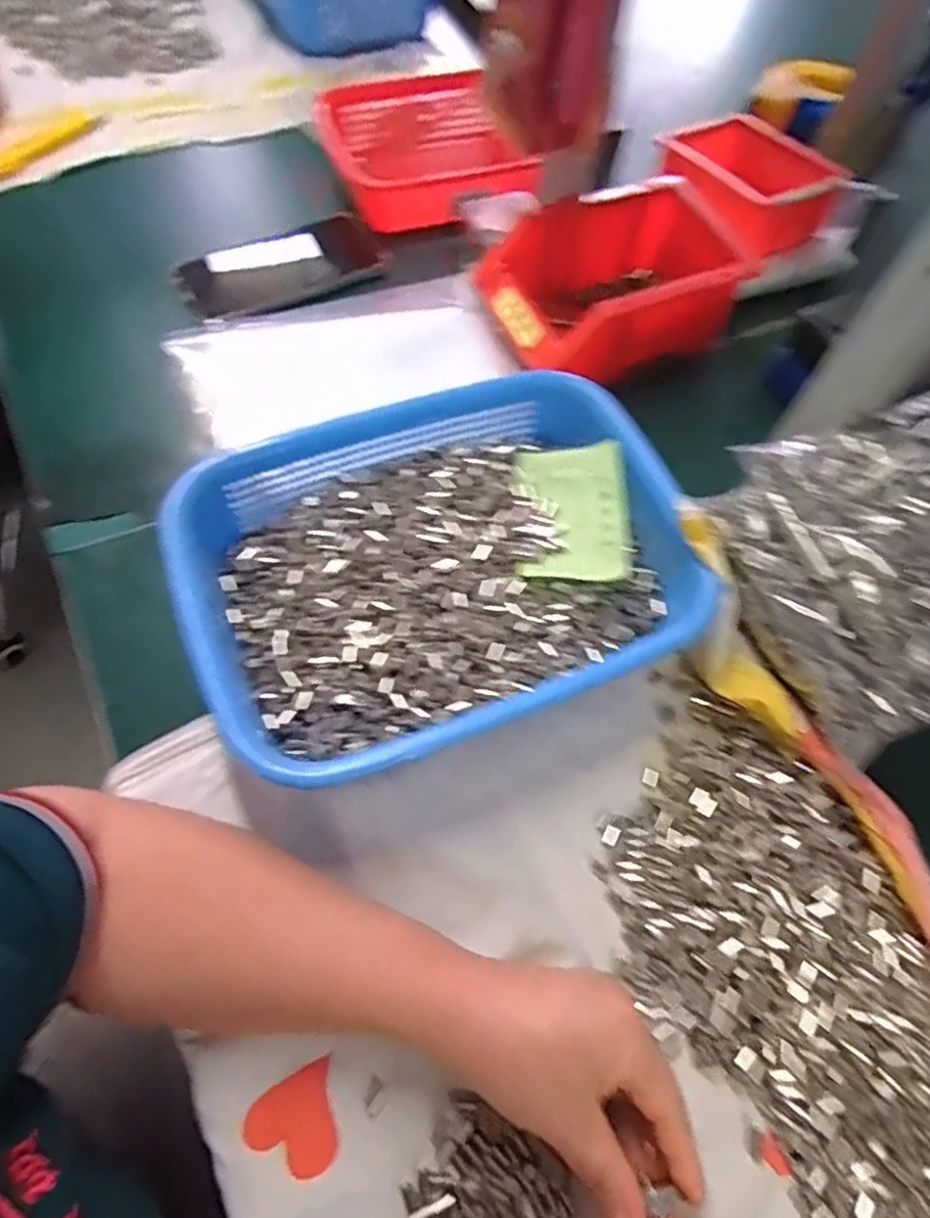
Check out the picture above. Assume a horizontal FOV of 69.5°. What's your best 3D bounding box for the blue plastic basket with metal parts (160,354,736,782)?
[{"bbox_3d":[-0.014,-0.030,0.408,0.282,0.076,0.209,-20,67,-13],"label":"blue plastic basket with metal parts"}]

